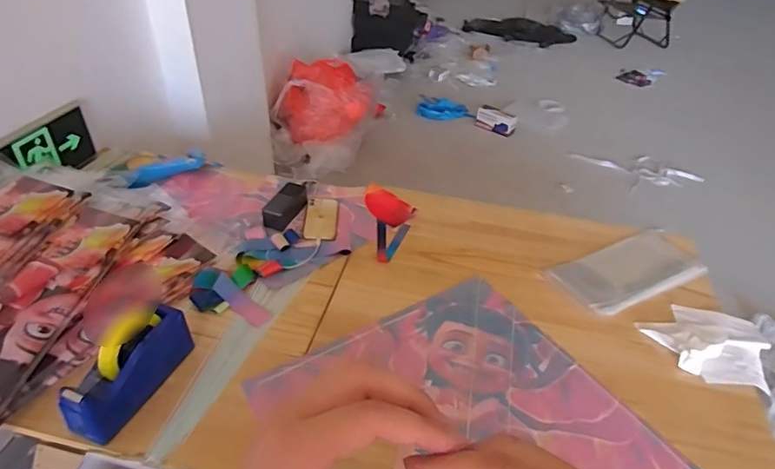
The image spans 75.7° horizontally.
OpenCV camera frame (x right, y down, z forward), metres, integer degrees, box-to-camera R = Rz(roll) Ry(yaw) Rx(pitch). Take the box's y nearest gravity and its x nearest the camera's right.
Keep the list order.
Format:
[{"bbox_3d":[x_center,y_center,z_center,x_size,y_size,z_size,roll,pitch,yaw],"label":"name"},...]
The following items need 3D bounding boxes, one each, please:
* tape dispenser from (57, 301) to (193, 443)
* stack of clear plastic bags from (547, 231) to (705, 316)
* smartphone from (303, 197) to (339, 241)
[{"bbox_3d":[-0.387,0.191,0.750,0.065,0.119,0.203,21,41,21],"label":"tape dispenser"},{"bbox_3d":[0.561,0.072,1.127,0.398,0.023,0.179,-19,44,-24],"label":"stack of clear plastic bags"},{"bbox_3d":[-0.155,-0.041,1.186,0.073,0.016,0.155,1,40,-2],"label":"smartphone"}]

